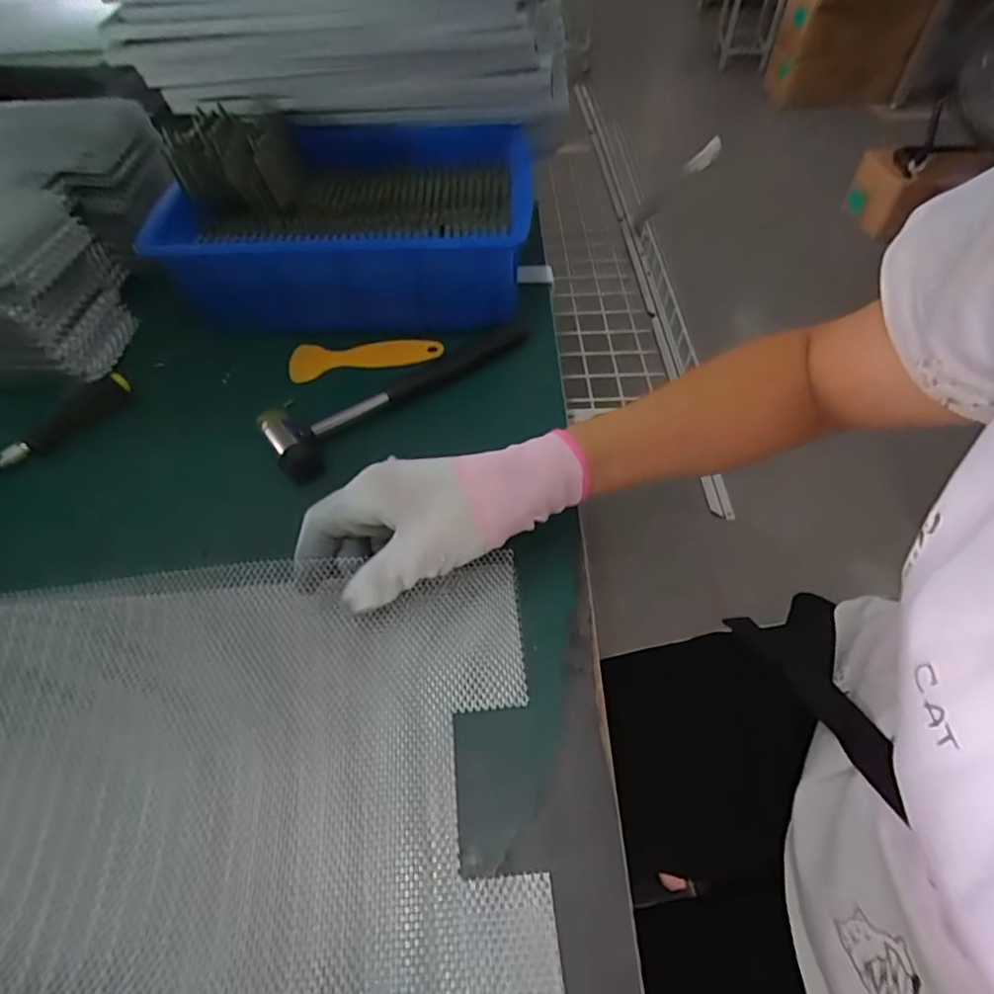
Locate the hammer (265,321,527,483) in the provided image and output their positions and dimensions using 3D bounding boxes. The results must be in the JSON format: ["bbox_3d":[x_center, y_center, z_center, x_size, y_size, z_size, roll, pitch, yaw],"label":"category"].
[{"bbox_3d":[-0.074,-0.087,0.450,0.218,0.024,0.051,-34,60,-23],"label":"hammer"}]

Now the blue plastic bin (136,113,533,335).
[{"bbox_3d":[-0.124,-0.248,0.526,0.296,0.114,0.207,0,53,1],"label":"blue plastic bin"}]

